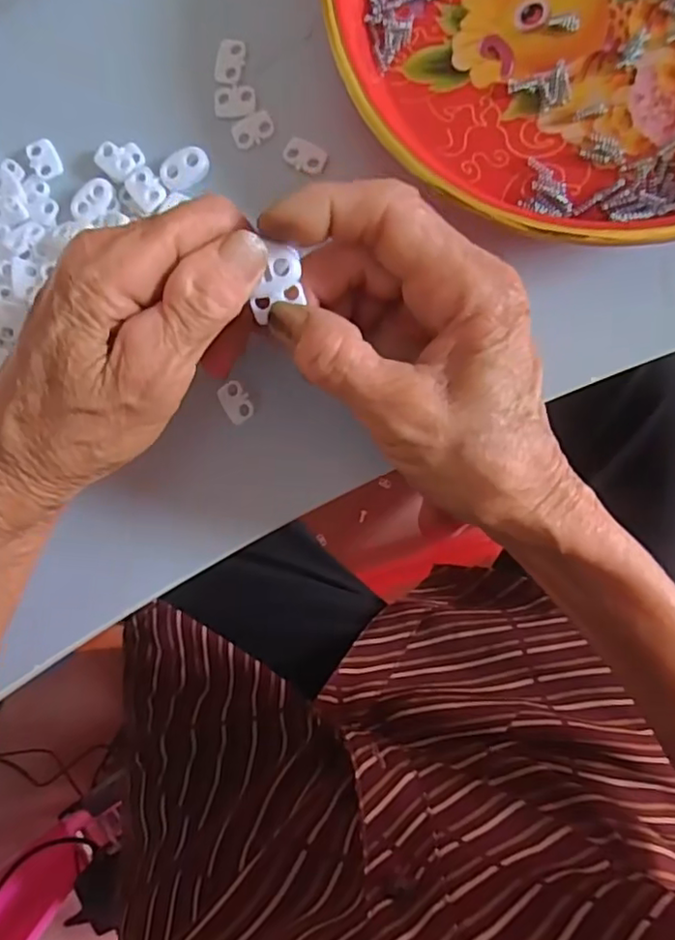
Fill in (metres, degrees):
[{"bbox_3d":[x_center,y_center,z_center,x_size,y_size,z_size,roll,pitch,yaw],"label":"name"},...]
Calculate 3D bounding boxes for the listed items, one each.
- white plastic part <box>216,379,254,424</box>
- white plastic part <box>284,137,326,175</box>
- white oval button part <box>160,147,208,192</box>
[{"bbox_3d":[-0.044,-0.029,0.268,0.012,0.004,0.018,-32,87,7],"label":"white plastic part"},{"bbox_3d":[-0.014,-0.133,0.263,0.018,0.004,0.012,25,94,7],"label":"white plastic part"},{"bbox_3d":[-0.066,-0.130,0.269,0.021,0.005,0.014,-28,87,7],"label":"white oval button part"}]

